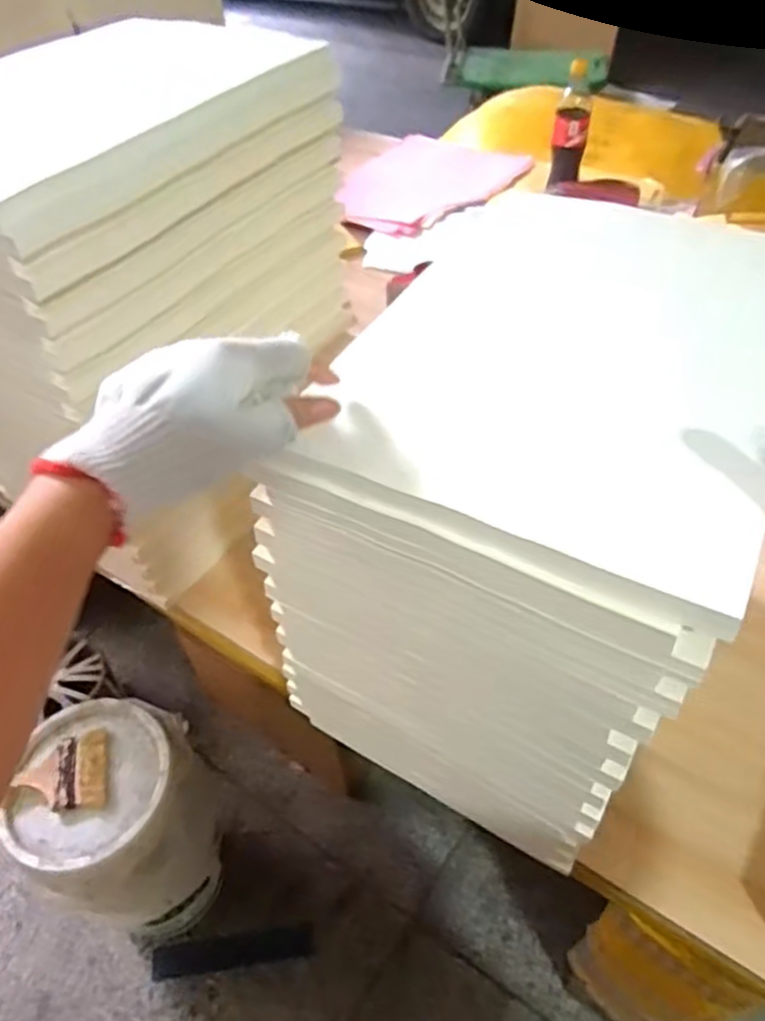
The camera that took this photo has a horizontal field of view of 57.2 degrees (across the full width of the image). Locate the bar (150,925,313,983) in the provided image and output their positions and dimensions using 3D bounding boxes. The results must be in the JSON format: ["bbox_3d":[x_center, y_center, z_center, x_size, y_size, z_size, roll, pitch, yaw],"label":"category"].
[{"bbox_3d":[-0.264,0.784,1.247,0.281,0.017,0.051,-7,50,-4],"label":"bar"}]

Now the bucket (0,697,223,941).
[{"bbox_3d":[-0.401,0.521,1.158,0.235,0.435,0.253,-1,48,1],"label":"bucket"}]

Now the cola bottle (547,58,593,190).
[{"bbox_3d":[0.335,-0.679,1.241,0.060,0.186,0.053,8,49,10],"label":"cola bottle"}]

